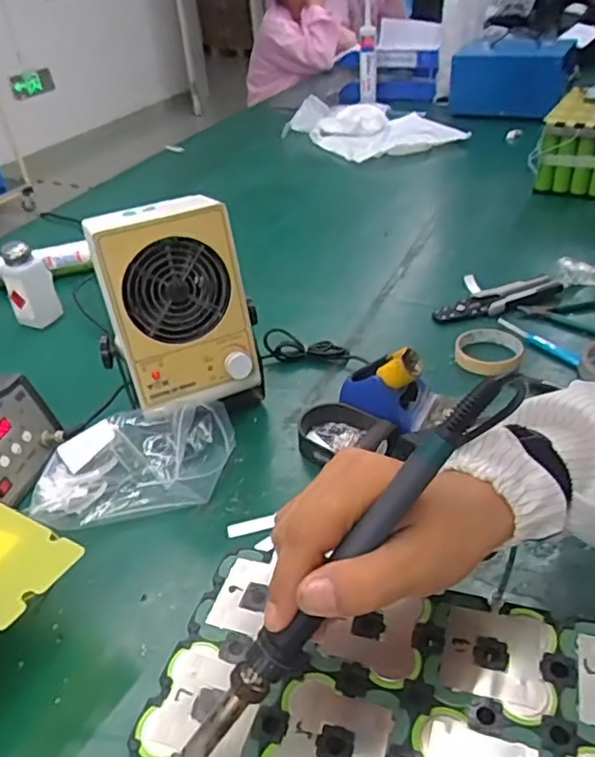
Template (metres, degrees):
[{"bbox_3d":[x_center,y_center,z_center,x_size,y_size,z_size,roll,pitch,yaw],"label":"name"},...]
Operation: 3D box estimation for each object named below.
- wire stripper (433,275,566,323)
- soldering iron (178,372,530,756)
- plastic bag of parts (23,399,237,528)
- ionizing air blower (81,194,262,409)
[{"bbox_3d":[0.296,-0.116,0.901,0.204,0.014,0.051,-16,37,-14],"label":"wire stripper"},{"bbox_3d":[0.016,0.092,0.279,0.242,0.019,0.018,-52,46,6],"label":"soldering iron"},{"bbox_3d":[-0.173,0.086,0.657,0.212,0.063,0.121,-13,37,-10],"label":"plastic bag of parts"},{"bbox_3d":[-0.133,-0.064,0.701,0.156,0.247,0.130,-24,40,-24],"label":"ionizing air blower"}]

